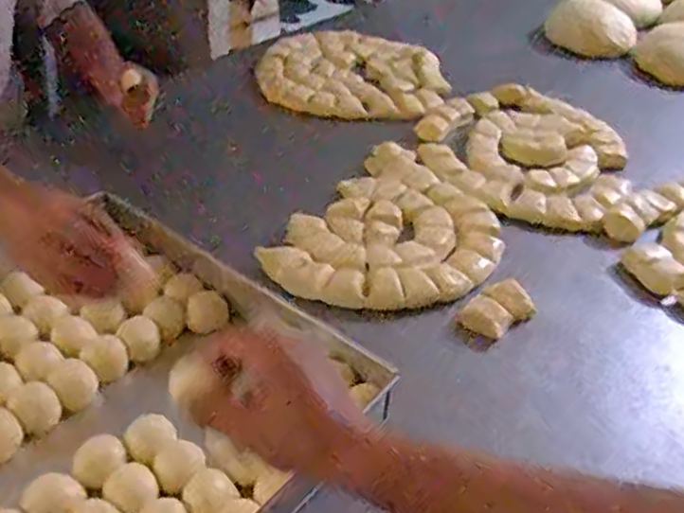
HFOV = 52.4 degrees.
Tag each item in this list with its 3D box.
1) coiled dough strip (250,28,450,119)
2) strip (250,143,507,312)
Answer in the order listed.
[{"bbox_3d":[0.023,-0.300,1.124,0.284,0.034,0.240,11,45,10],"label":"coiled dough strip"},{"bbox_3d":[0.070,-0.032,0.823,0.220,0.026,0.297,25,48,23],"label":"strip"}]

